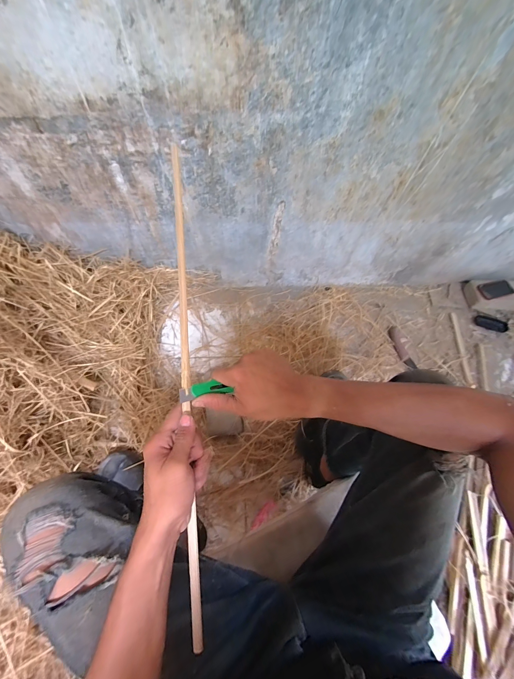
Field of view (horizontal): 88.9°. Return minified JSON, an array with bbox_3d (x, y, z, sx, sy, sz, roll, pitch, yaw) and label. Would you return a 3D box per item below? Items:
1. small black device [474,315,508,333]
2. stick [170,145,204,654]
[{"bbox_3d":[0.930,-0.062,1.039,0.125,0.006,0.056,16,64,5],"label":"small black device"},{"bbox_3d":[-0.100,0.016,0.361,0.015,0.009,0.665,-5,78,-5],"label":"stick"}]

